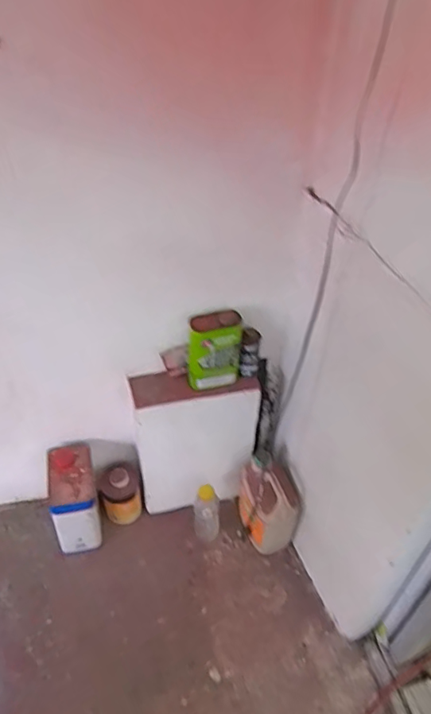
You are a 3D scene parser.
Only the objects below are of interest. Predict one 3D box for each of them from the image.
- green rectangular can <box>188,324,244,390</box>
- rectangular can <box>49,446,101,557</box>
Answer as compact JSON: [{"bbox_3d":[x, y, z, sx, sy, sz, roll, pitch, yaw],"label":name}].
[{"bbox_3d":[0.000,0.006,1.129,0.120,0.157,0.024,-12,44,-19],"label":"green rectangular can"},{"bbox_3d":[-0.361,0.386,1.327,0.117,0.257,0.193,-9,43,-16],"label":"rectangular can"}]

